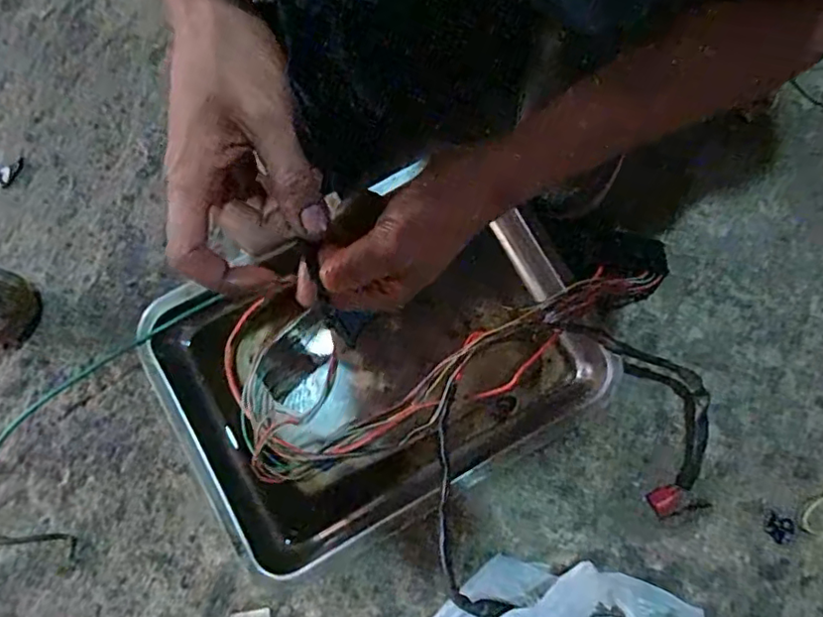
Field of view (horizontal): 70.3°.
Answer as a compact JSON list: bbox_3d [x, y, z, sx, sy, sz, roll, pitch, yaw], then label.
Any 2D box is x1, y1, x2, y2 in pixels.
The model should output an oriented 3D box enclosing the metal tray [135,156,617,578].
[{"bbox_3d":[-0.034,0.039,0.512,0.346,0.055,0.272,-28,79,-6],"label":"metal tray"}]

